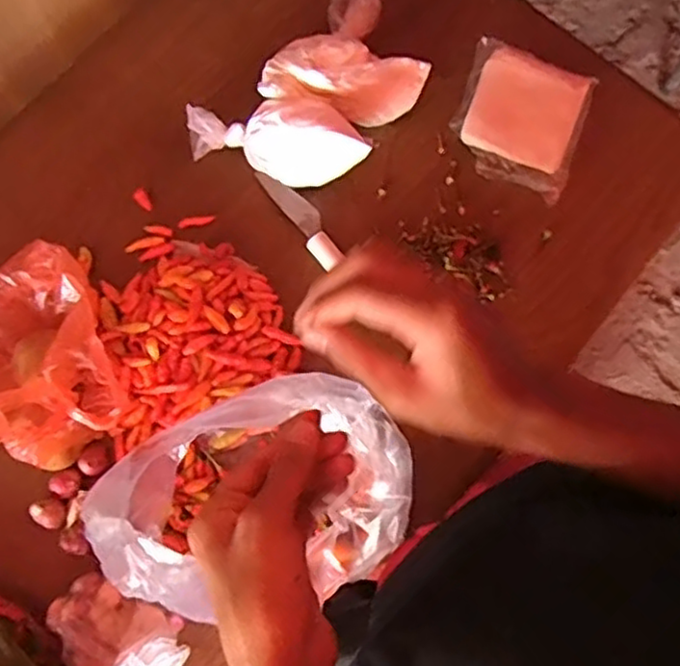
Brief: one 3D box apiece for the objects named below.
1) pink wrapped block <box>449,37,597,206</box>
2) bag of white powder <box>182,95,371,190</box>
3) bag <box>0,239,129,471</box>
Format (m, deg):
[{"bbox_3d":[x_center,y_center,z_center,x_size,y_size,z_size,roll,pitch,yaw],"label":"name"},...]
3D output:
[{"bbox_3d":[0.189,-0.226,0.724,0.125,0.029,0.142,22,77,4],"label":"pink wrapped block"},{"bbox_3d":[-0.063,-0.193,0.695,0.172,0.074,0.079,2,76,-1],"label":"bag of white powder"},{"bbox_3d":[-0.274,0.029,0.621,0.166,0.092,0.185,-40,80,-10],"label":"bag"}]

